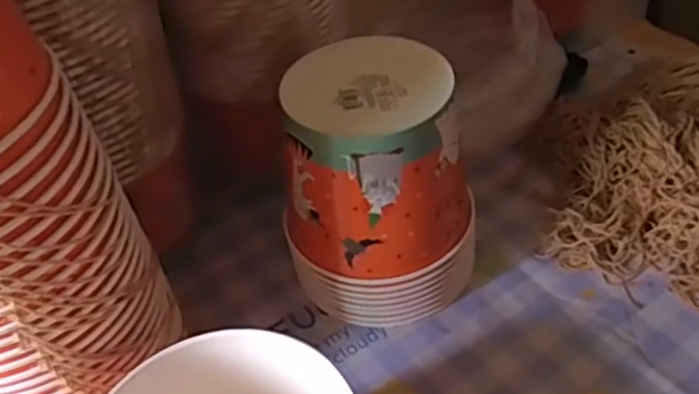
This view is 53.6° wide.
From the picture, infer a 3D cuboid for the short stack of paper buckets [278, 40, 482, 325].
[{"bbox_3d":[0.028,-0.008,0.568,0.149,0.191,0.136,-3,44,5],"label":"short stack of paper buckets"}]

